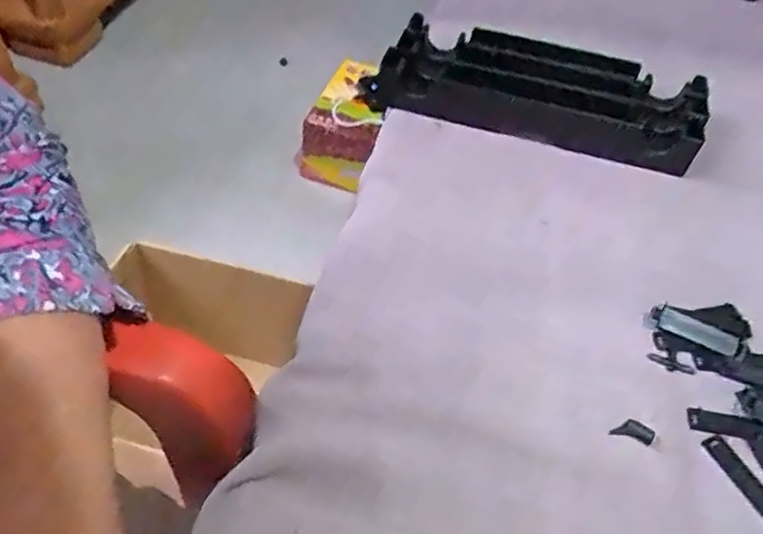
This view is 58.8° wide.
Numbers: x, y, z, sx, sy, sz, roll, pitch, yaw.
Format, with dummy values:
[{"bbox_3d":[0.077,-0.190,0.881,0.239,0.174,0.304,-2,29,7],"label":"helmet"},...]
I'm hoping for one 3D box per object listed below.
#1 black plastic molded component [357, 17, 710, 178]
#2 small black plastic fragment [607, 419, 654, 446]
[{"bbox_3d":[0.097,-0.113,0.437,0.206,0.042,0.061,15,49,5],"label":"black plastic molded component"},{"bbox_3d":[0.109,0.071,0.293,0.018,0.004,0.009,15,48,9],"label":"small black plastic fragment"}]

